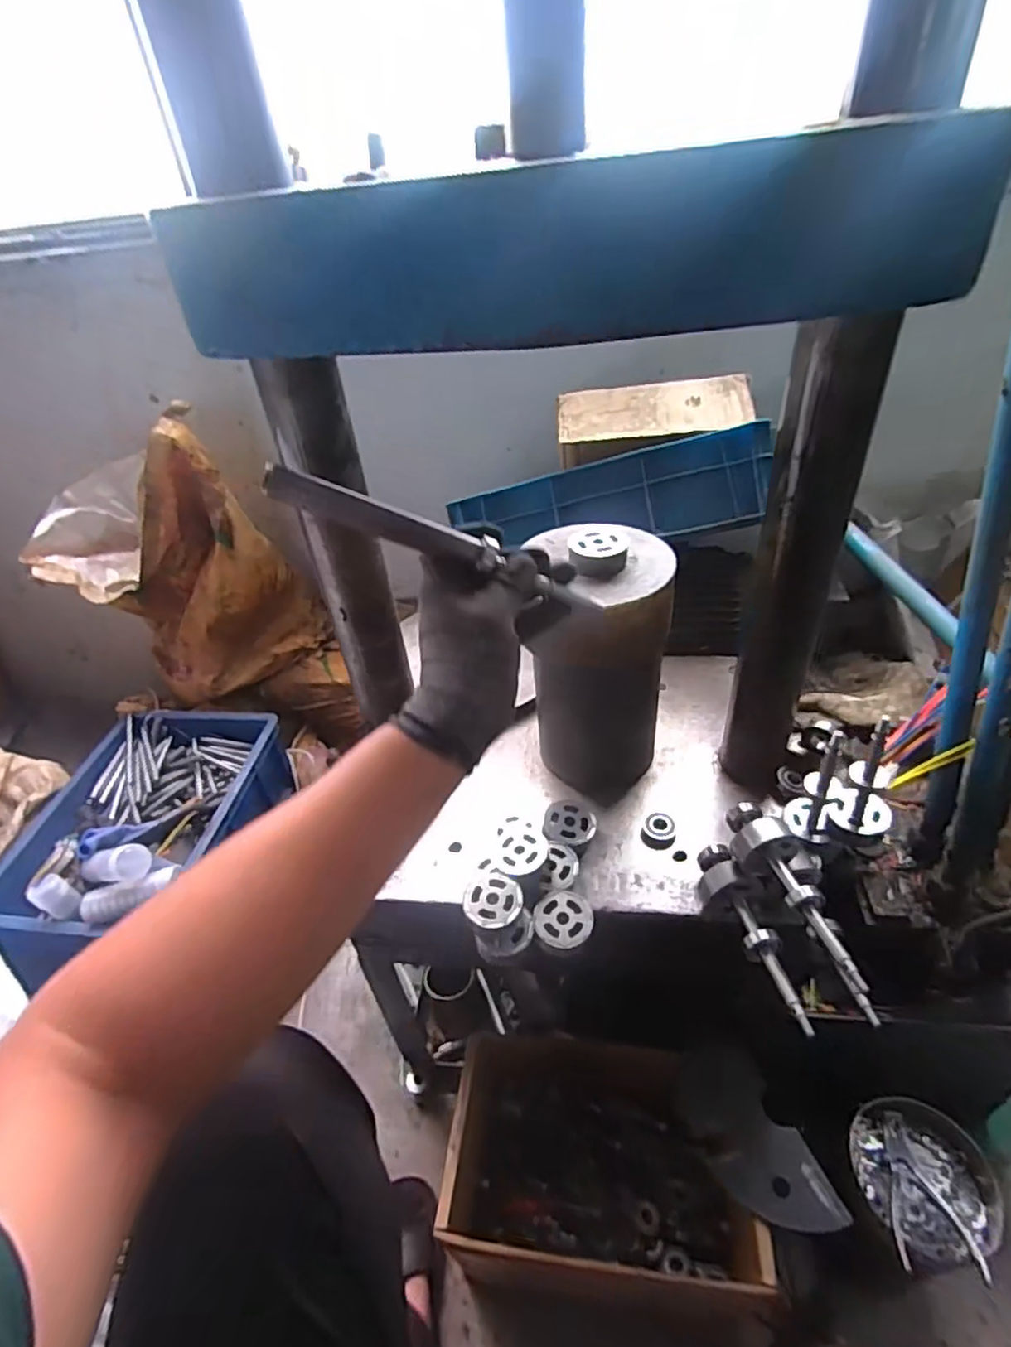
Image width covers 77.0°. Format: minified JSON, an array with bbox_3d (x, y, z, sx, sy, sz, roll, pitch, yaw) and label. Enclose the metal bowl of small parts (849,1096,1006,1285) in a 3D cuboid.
[{"bbox_3d":[0.409,0.494,0.618,0.123,0.043,0.139,-5,39,1],"label":"metal bowl of small parts"}]

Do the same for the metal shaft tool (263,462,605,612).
[{"bbox_3d":[-0.039,-0.087,0.426,0.234,0.020,0.017,17,34,-20],"label":"metal shaft tool"}]

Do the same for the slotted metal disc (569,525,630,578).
[{"bbox_3d":[0.084,-0.111,0.574,0.053,0.025,0.056,-4,39,3],"label":"slotted metal disc"}]

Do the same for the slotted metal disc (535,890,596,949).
[{"bbox_3d":[0.052,0.216,0.565,0.051,0.010,0.052,-4,39,3],"label":"slotted metal disc"}]

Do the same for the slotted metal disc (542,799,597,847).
[{"bbox_3d":[0.065,0.150,0.644,0.052,0.014,0.054,-4,39,3],"label":"slotted metal disc"}]

